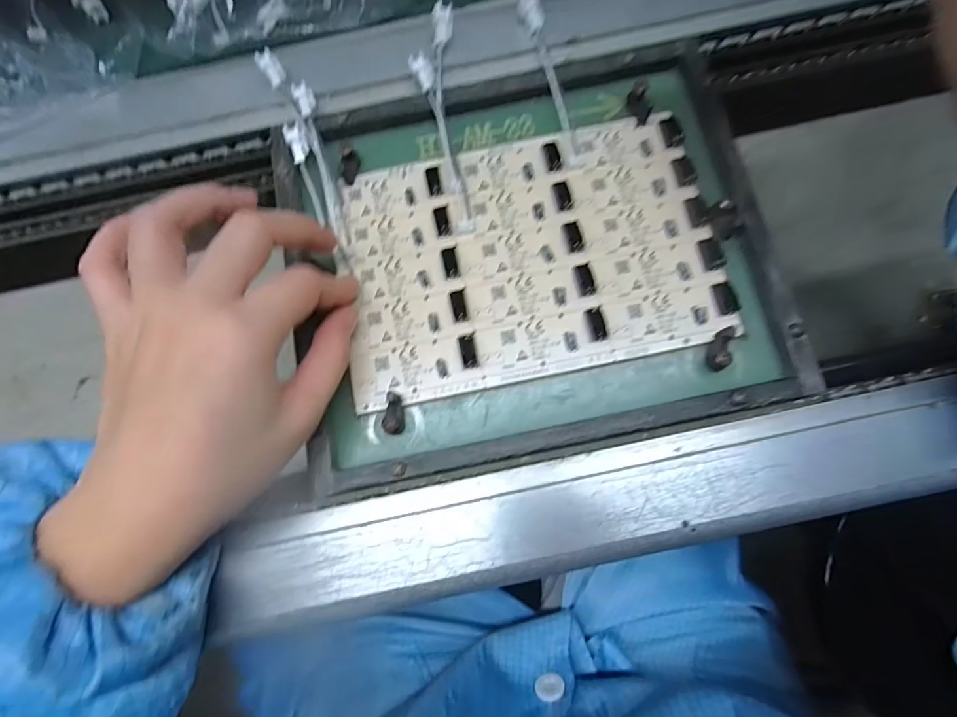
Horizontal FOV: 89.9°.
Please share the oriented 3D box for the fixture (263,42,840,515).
[{"bbox_3d":[0.025,-0.051,0.244,0.230,0.016,0.193,-12,79,-2],"label":"fixture"}]

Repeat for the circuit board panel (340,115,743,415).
[{"bbox_3d":[0.026,-0.054,0.248,0.188,0.009,0.126,-11,78,-1],"label":"circuit board panel"}]

